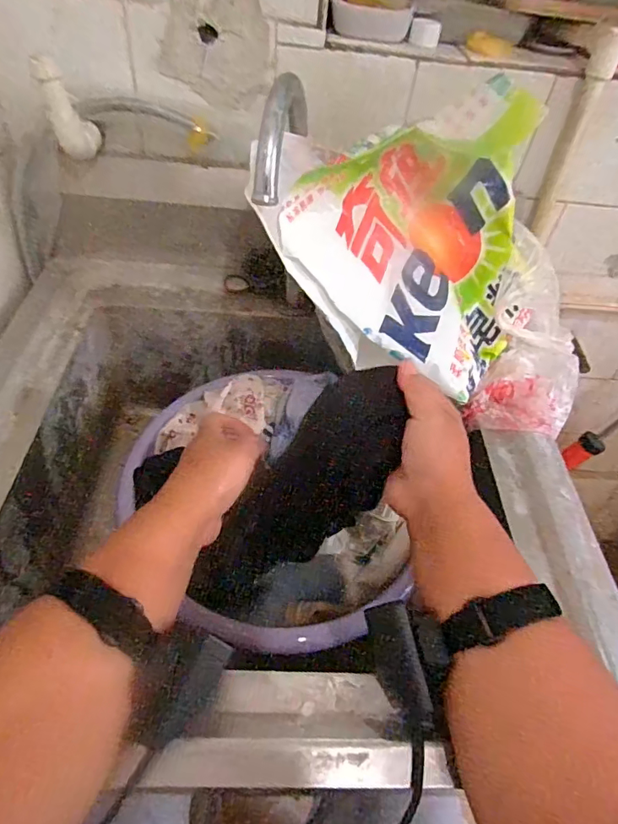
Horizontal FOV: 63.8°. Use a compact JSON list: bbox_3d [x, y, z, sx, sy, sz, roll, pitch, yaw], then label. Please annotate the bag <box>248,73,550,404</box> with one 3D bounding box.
[{"bbox_3d":[0.112,-0.155,0.491,0.256,0.288,0.116,-27,13,-18],"label":"bag"}]

